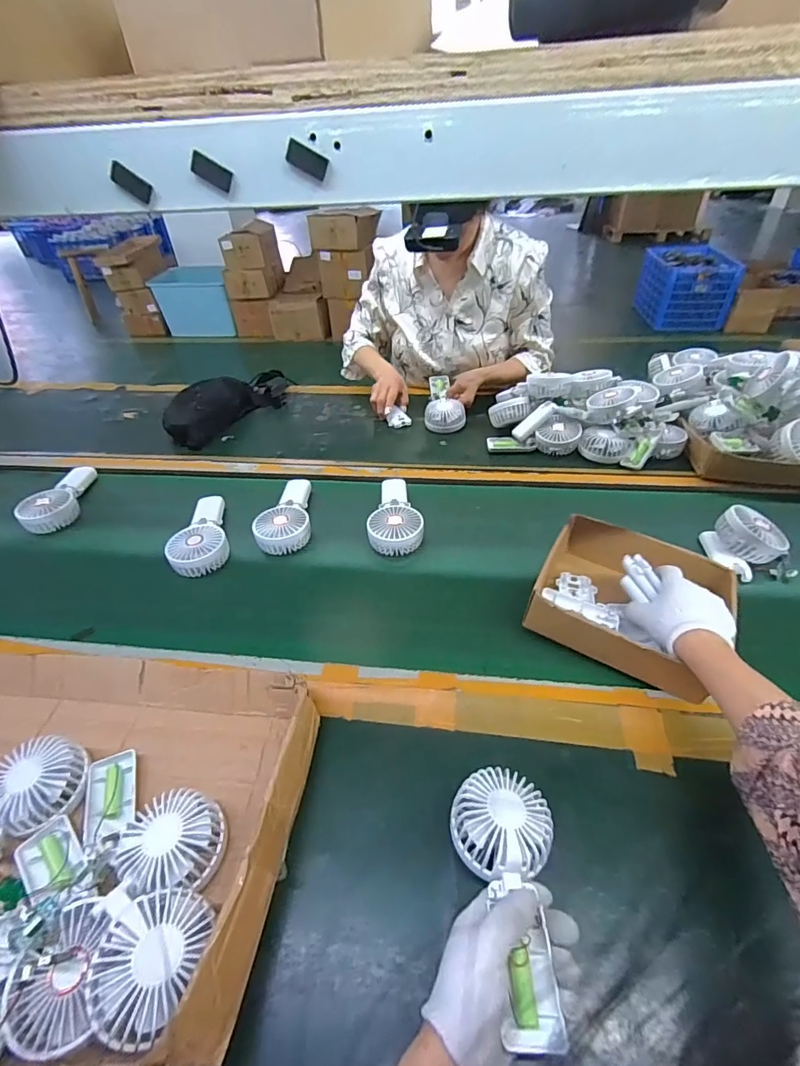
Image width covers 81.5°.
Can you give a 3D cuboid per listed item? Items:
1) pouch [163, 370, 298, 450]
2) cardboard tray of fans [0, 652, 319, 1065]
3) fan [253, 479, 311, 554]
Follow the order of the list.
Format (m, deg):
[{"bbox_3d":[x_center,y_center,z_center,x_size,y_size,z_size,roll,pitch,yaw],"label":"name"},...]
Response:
[{"bbox_3d":[-0.385,-0.324,1.097,0.128,0.101,0.356,17,47,23],"label":"pouch"},{"bbox_3d":[-0.364,0.257,0.431,0.526,0.092,0.339,4,41,8],"label":"cardboard tray of fans"},{"bbox_3d":[-0.198,-0.042,0.796,0.089,0.043,0.176,-9,42,-3],"label":"fan"}]

